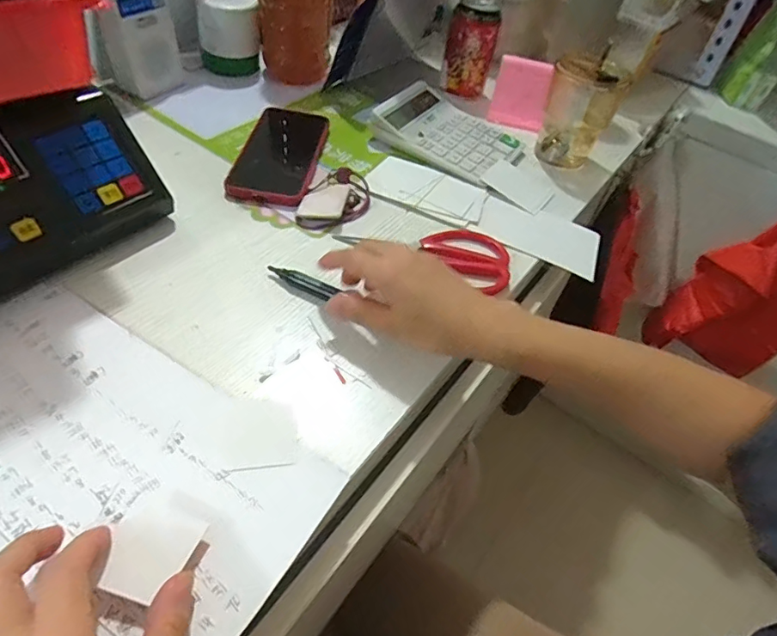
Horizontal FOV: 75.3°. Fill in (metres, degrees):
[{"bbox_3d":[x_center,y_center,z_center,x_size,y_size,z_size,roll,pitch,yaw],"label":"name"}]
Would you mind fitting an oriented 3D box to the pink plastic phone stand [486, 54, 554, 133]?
[{"bbox_3d":[0.167,-0.284,0.636,0.068,0.079,0.017,17,35,11],"label":"pink plastic phone stand"}]

